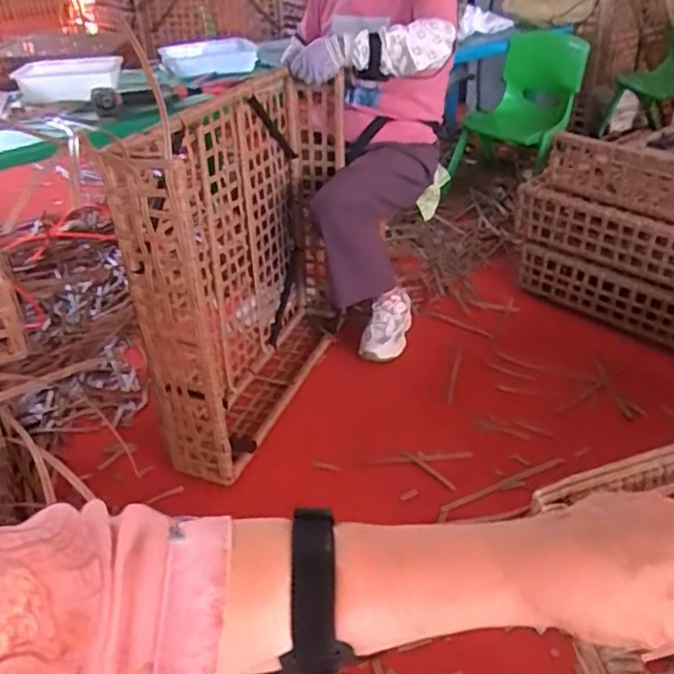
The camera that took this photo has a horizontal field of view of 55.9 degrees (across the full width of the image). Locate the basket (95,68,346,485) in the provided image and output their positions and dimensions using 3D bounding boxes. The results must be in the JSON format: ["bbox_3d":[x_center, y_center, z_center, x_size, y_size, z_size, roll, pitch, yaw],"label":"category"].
[{"bbox_3d":[-0.155,-0.172,1.332,0.160,0.644,0.723,9,37,15],"label":"basket"}]

